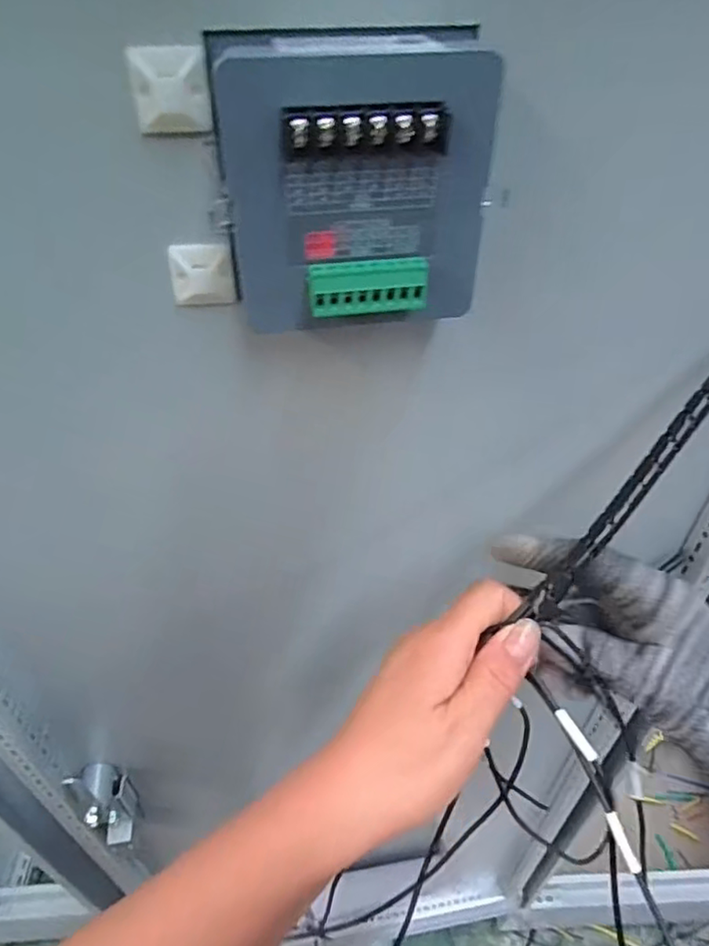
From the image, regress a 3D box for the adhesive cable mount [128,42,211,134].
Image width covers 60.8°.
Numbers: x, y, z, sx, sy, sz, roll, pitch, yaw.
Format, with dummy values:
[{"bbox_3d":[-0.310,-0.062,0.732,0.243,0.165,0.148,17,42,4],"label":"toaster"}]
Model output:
[{"bbox_3d":[-0.062,-0.128,0.203,0.024,0.025,0.005,-13,44,-12],"label":"adhesive cable mount"}]

